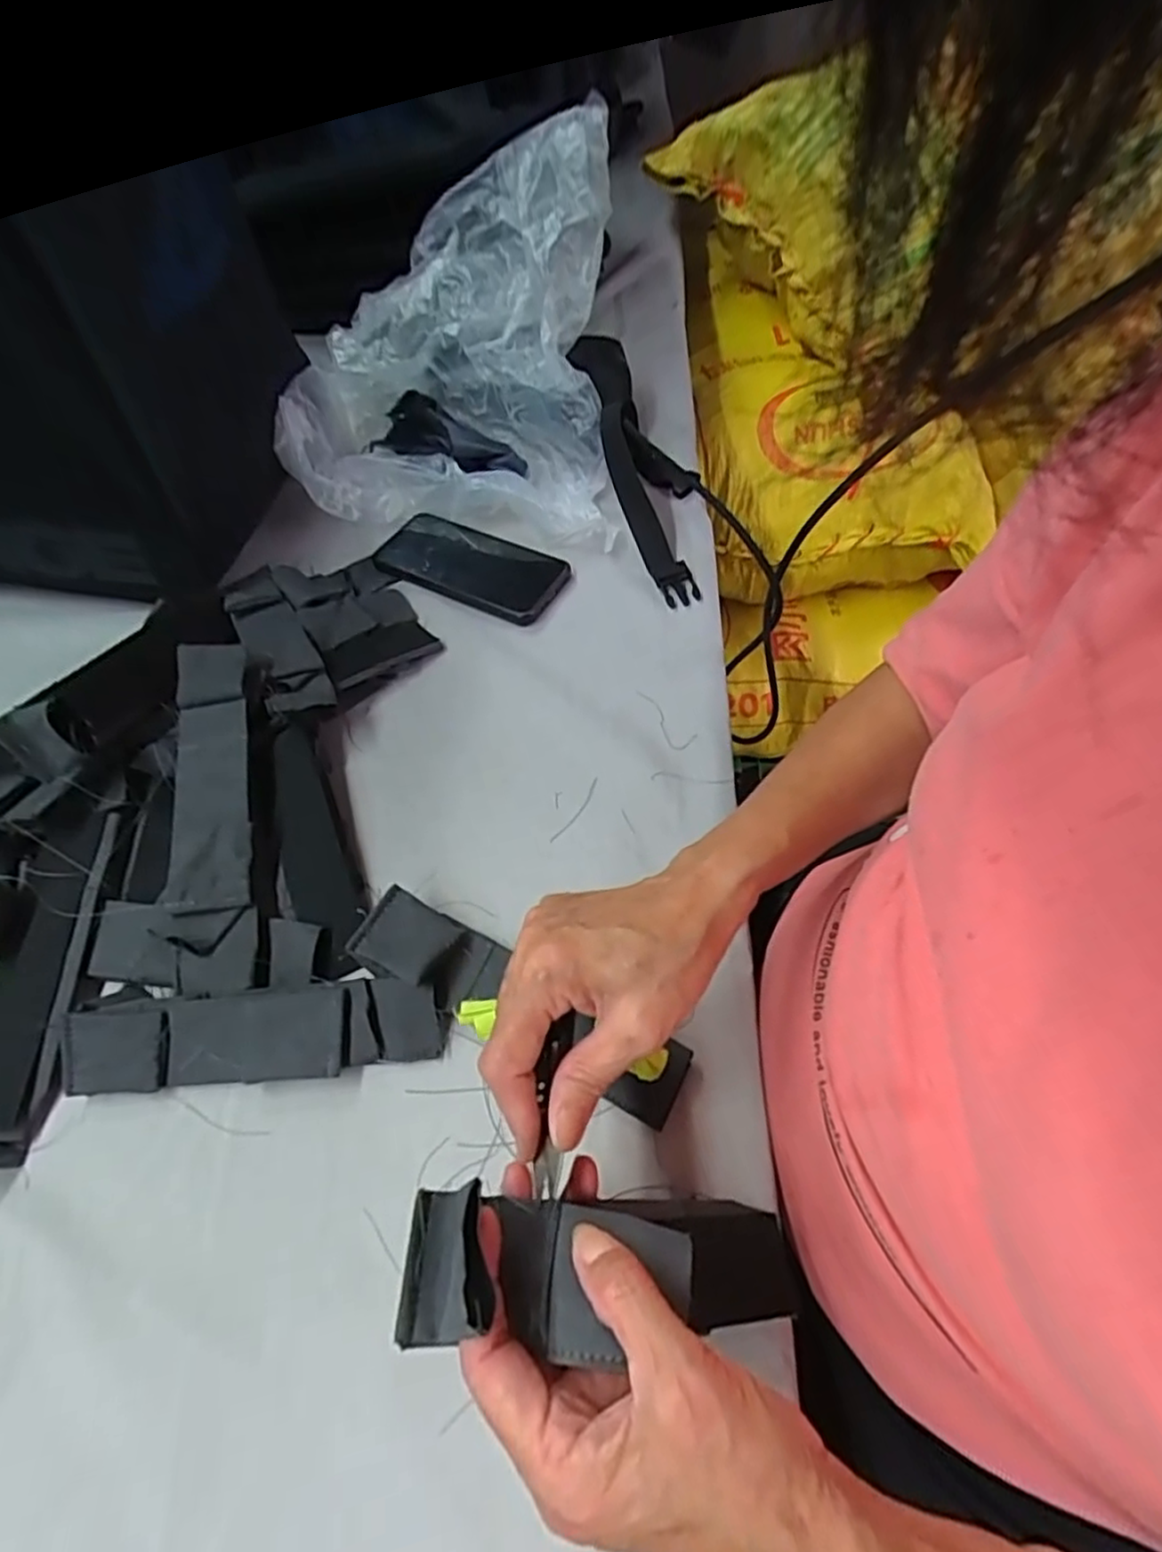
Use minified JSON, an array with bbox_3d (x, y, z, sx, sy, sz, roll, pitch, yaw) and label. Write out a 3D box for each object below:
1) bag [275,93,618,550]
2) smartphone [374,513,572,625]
[{"bbox_3d":[-0.109,-0.379,0.601,0.279,0.216,0.268,3,58,4],"label":"bag"},{"bbox_3d":[-0.096,-0.184,0.593,0.171,0.015,0.085,23,61,15],"label":"smartphone"}]

